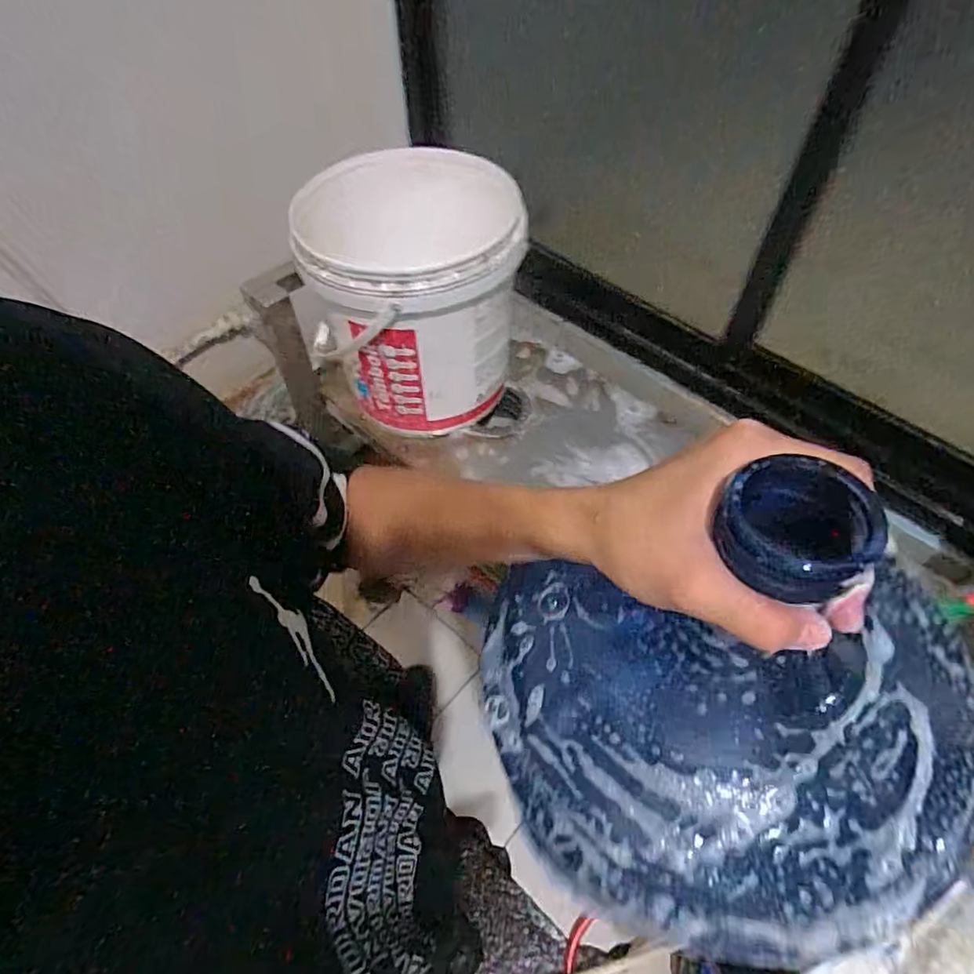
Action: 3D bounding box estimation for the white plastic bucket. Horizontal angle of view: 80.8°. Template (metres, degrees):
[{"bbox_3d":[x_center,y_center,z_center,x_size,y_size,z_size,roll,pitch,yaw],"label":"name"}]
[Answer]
[{"bbox_3d":[-0.101,-0.278,0.866,0.291,0.296,0.291,-1,57,1],"label":"white plastic bucket"}]

